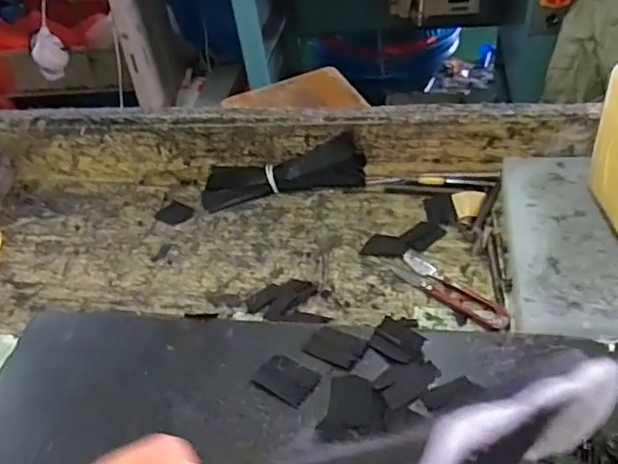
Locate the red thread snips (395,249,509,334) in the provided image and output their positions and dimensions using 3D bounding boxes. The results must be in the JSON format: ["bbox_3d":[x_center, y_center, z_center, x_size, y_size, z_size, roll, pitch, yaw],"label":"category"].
[{"bbox_3d":[0.116,0.048,0.474,0.030,0.004,0.110,-33,46,-24],"label":"red thread snips"}]

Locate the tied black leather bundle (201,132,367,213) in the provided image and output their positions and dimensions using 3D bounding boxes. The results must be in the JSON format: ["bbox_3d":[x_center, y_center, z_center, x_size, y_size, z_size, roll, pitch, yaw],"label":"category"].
[{"bbox_3d":[-0.029,-0.067,0.593,0.169,0.050,0.047,-11,41,0],"label":"tied black leather bundle"}]

